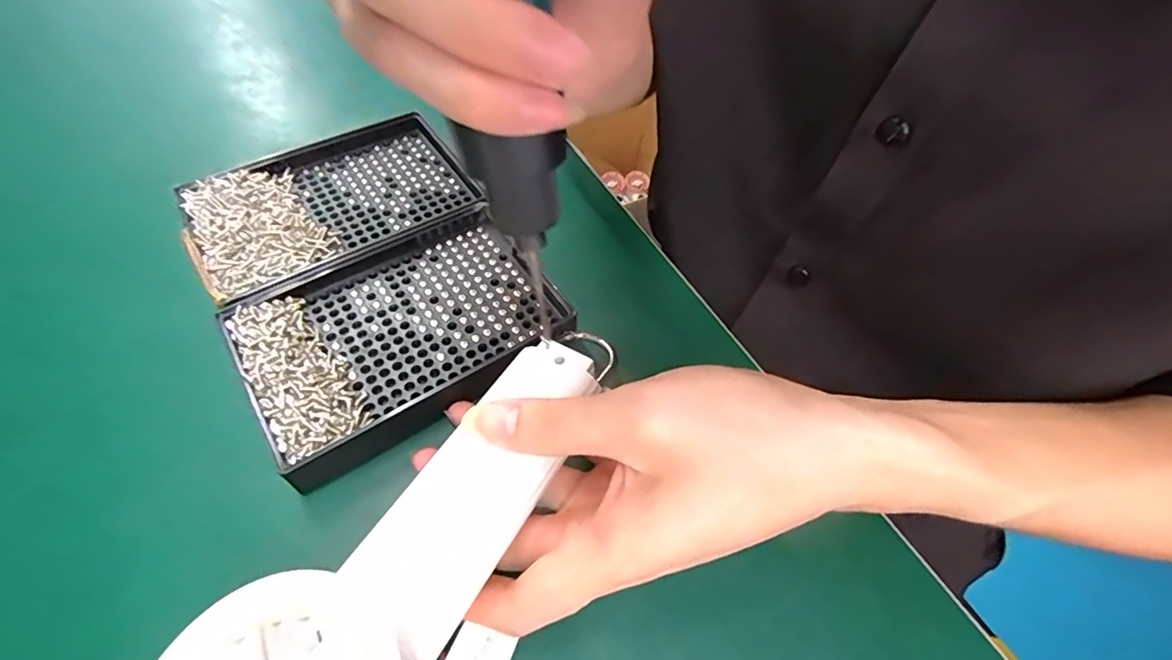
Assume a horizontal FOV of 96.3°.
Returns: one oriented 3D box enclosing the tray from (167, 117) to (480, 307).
[{"bbox_3d":[-0.131,-0.072,0.276,0.138,0.014,0.093,-29,63,-22],"label":"tray"}]

